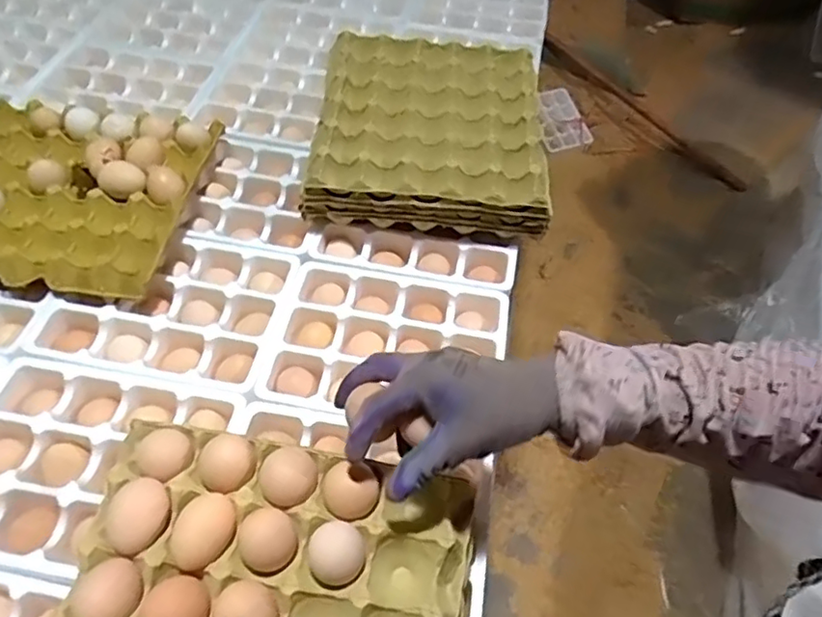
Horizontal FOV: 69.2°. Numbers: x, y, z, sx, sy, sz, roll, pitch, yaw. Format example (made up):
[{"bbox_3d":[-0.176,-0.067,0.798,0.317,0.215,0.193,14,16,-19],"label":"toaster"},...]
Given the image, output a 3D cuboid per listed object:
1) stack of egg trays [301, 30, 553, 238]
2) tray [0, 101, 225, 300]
[{"bbox_3d":[0.024,-0.216,0.762,0.279,0.104,0.282,6,53,1],"label":"stack of egg trays"},{"bbox_3d":[-0.402,-0.134,0.697,0.285,0.055,0.265,6,53,0],"label":"tray"}]

